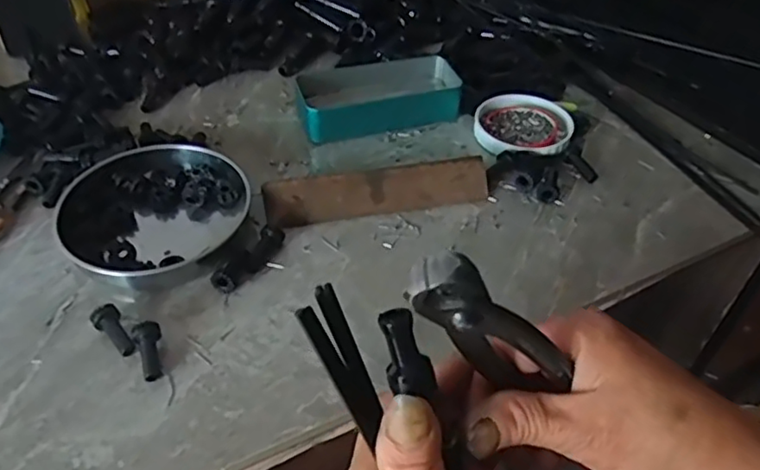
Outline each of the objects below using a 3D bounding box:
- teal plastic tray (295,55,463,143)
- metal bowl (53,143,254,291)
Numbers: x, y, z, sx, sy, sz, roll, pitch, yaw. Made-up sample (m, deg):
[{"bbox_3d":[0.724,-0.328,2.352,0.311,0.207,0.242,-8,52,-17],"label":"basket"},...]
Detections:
[{"bbox_3d":[0.000,-0.132,0.602,0.155,0.032,0.073,-12,46,-14],"label":"teal plastic tray"},{"bbox_3d":[-0.173,-0.021,0.486,0.136,0.030,0.135,1,44,-1],"label":"metal bowl"}]

